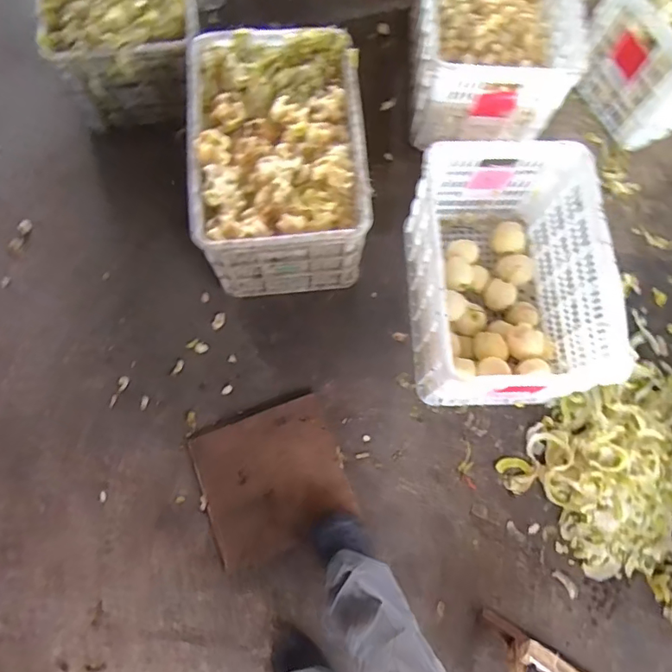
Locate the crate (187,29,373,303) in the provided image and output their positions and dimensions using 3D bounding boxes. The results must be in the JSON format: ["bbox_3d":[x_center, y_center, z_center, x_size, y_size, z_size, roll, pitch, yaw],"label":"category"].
[{"bbox_3d":[-0.128,-0.392,1.186,0.355,0.292,0.517,-3,75,-3],"label":"crate"}]

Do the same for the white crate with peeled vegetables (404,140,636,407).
[{"bbox_3d":[0.371,-0.124,1.135,0.374,0.298,0.519,-2,75,-3],"label":"white crate with peeled vegetables"}]

